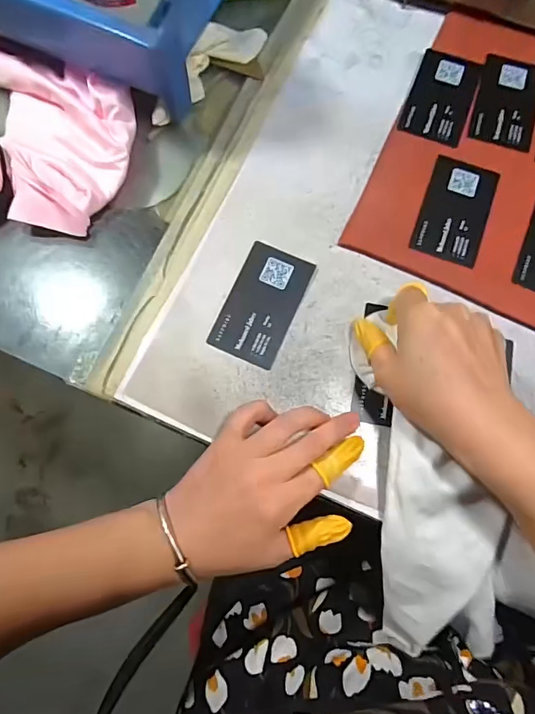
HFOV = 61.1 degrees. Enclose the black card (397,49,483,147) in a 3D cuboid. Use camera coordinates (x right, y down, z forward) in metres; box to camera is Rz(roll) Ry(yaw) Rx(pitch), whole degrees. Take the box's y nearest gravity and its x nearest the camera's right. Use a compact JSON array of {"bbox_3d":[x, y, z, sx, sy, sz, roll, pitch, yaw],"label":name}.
[{"bbox_3d":[0.143,-0.215,0.372,0.050,0.004,0.091,21,76,5],"label":"black card"}]

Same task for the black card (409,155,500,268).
[{"bbox_3d":[0.145,-0.114,0.346,0.049,0.004,0.087,20,76,5],"label":"black card"}]

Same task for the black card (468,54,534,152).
[{"bbox_3d":[0.196,-0.208,0.371,0.049,0.004,0.085,16,76,4],"label":"black card"}]

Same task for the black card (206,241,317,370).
[{"bbox_3d":[-0.003,-0.040,0.332,0.050,0.004,0.089,23,76,6],"label":"black card"}]

